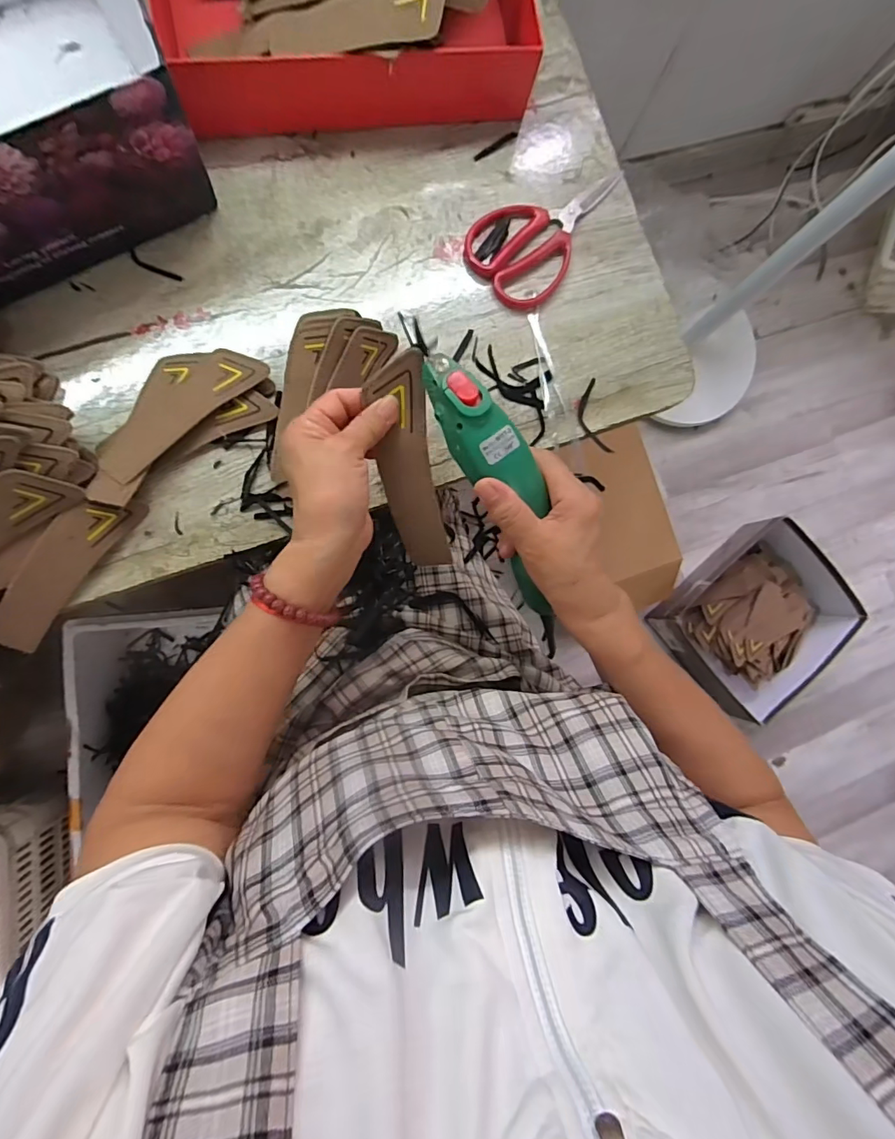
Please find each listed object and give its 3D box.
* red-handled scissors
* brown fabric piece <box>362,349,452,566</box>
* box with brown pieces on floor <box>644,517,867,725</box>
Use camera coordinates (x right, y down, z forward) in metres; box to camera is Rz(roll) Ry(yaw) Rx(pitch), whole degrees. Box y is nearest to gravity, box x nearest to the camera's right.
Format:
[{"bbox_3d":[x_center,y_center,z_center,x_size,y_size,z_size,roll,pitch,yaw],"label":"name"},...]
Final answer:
[{"bbox_3d":[0.096,-0.347,0.493,0.099,0.008,0.182,37,81,-1],"label":"red-handled scissors"},{"bbox_3d":[-0.027,-0.070,0.353,0.041,0.005,0.151,-4,117,8],"label":"brown fabric piece"},{"bbox_3d":[0.620,0.099,1.004,0.335,0.106,0.280,-39,89,-9],"label":"box with brown pieces on floor"}]

